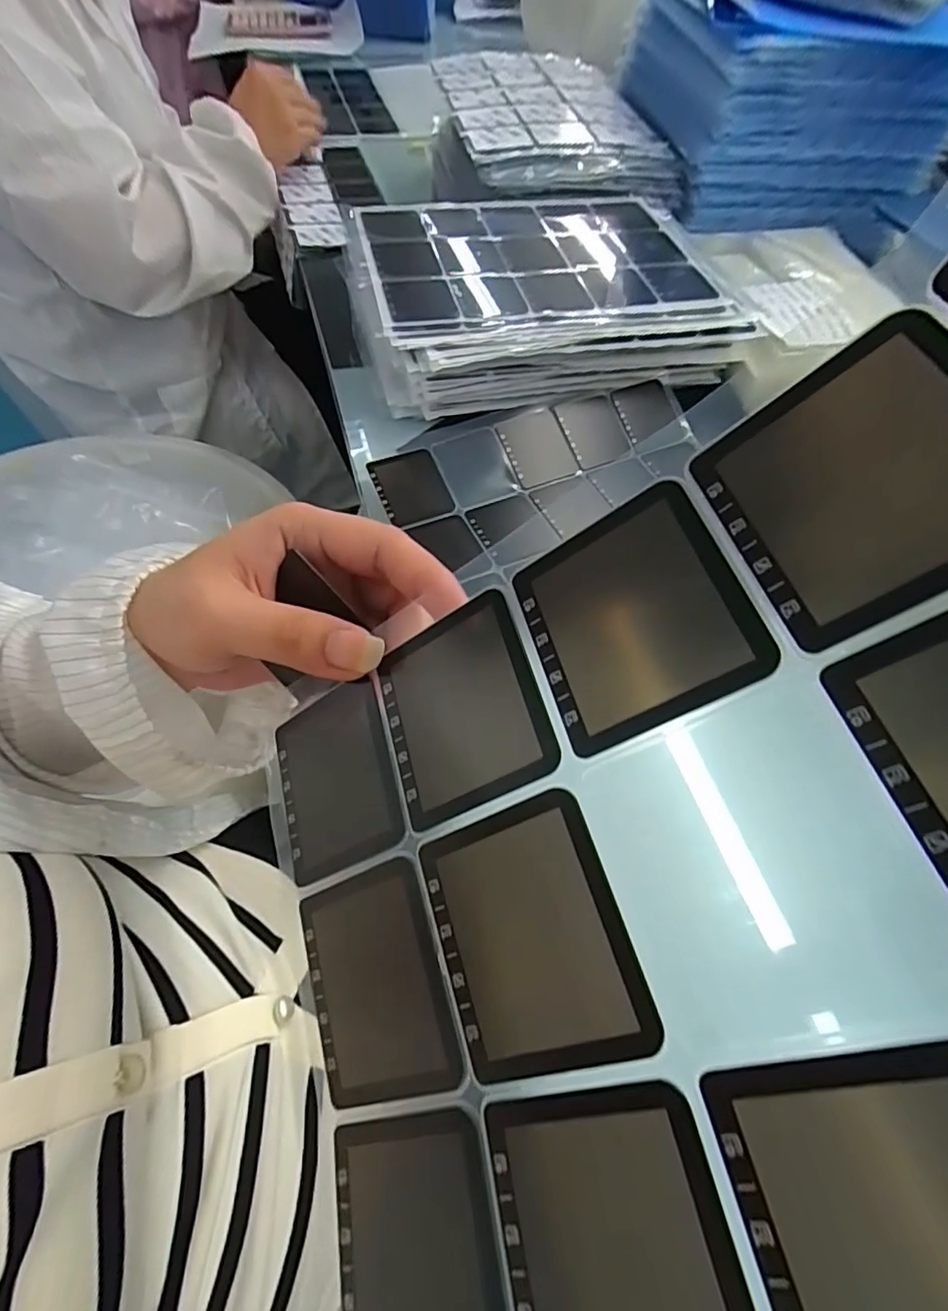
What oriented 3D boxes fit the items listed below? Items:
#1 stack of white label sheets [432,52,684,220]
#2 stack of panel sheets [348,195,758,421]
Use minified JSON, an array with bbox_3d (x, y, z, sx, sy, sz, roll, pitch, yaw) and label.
[{"bbox_3d":[0.080,-0.563,0.583,0.203,0.034,0.280,-7,60,-8],"label":"stack of white label sheets"},{"bbox_3d":[0.043,-0.314,0.488,0.278,0.068,0.216,-13,61,-11],"label":"stack of panel sheets"}]

